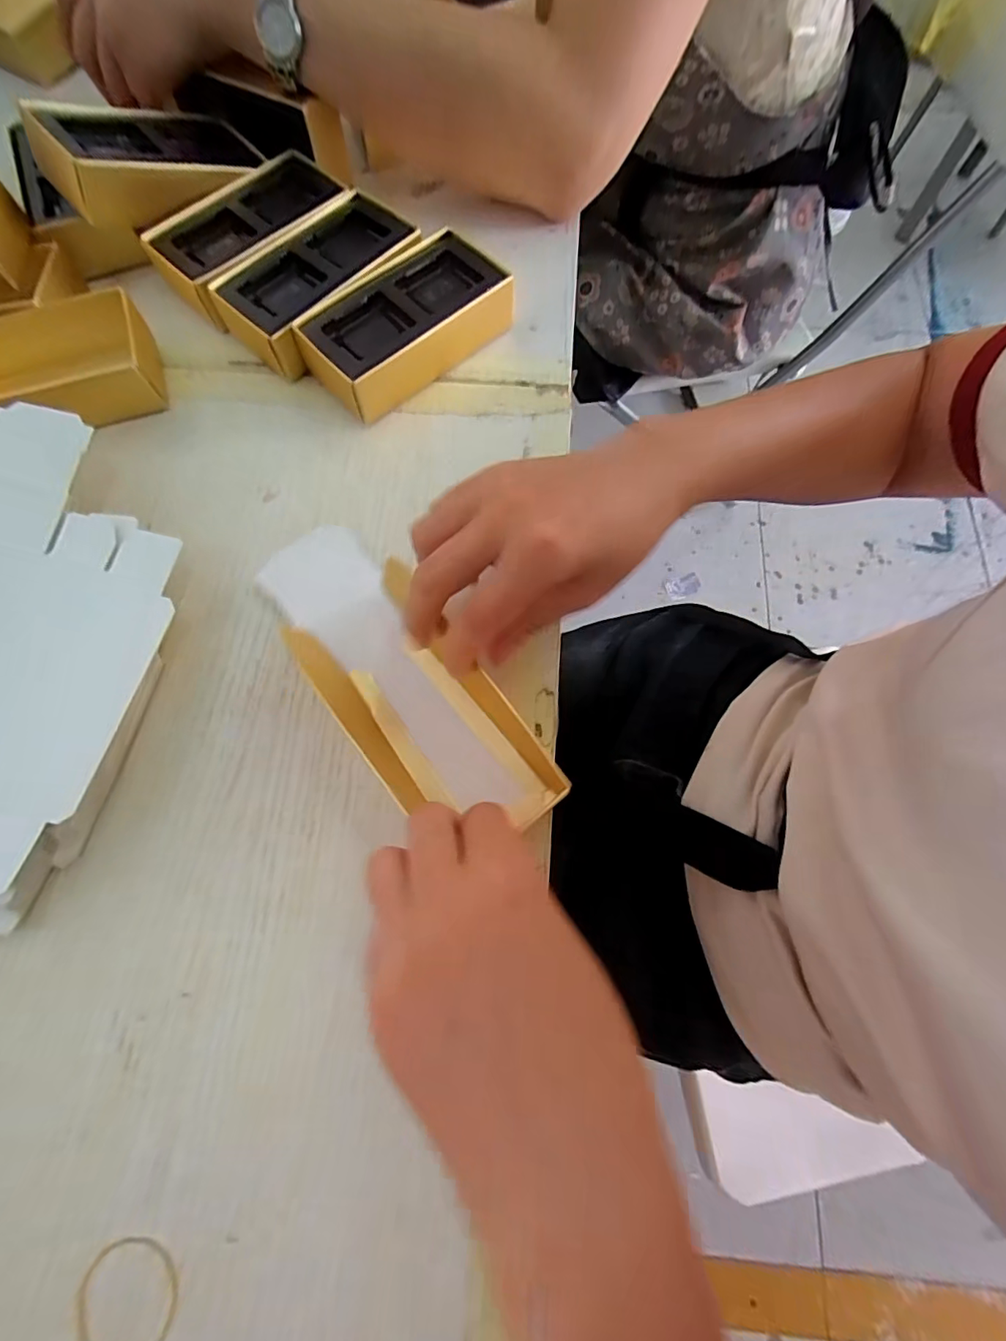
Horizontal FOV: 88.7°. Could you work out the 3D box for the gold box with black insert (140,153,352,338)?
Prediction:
[{"bbox_3d":[-0.152,-0.265,0.319,0.132,0.038,0.066,-43,77,-13],"label":"gold box with black insert"}]

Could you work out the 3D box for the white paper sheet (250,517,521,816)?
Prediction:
[{"bbox_3d":[-0.053,-0.002,0.250,0.049,0.007,0.166,-38,79,-11],"label":"white paper sheet"}]

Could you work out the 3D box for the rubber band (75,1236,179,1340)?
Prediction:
[{"bbox_3d":[-0.132,0.221,0.181,0.036,0.004,0.034,0,72,0],"label":"rubber band"}]

